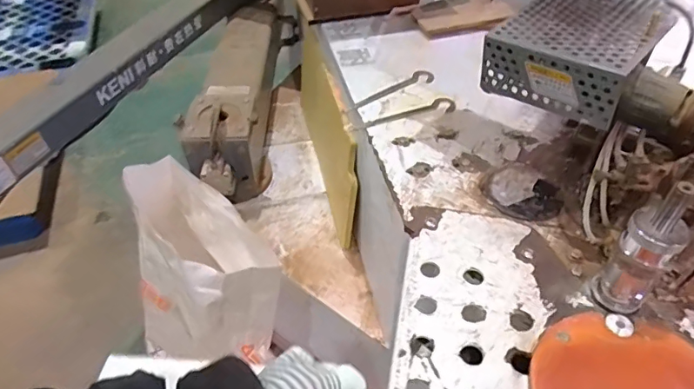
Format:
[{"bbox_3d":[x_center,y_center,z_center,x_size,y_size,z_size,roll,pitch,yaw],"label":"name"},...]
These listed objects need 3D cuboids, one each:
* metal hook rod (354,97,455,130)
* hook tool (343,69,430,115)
[{"bbox_3d":[0.102,-0.139,0.857,0.185,0.008,0.038,-15,47,-14],"label":"metal hook rod"},{"bbox_3d":[0.083,-0.186,0.904,0.193,0.013,0.038,-29,52,-26],"label":"hook tool"}]

